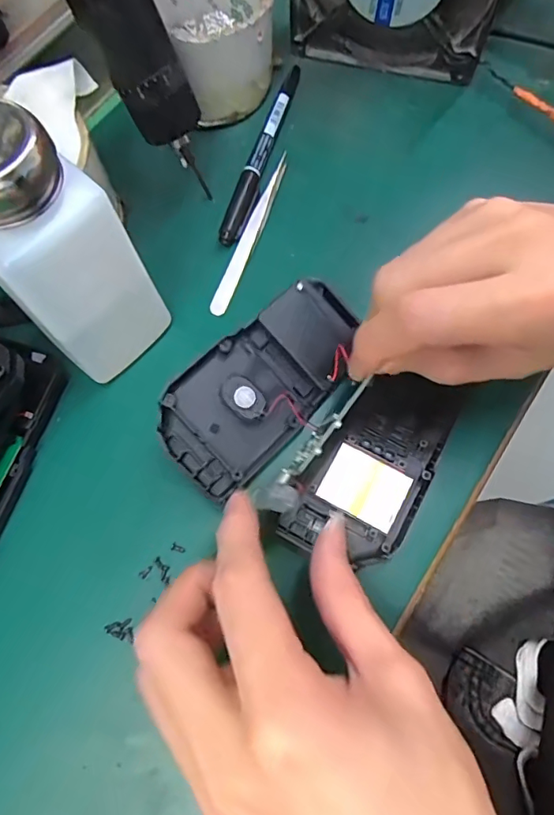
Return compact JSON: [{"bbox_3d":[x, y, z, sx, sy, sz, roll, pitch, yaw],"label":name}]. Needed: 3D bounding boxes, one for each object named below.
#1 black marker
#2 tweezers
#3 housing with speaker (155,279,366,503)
[{"bbox_3d":[-0.008,-0.157,0.310,0.011,0.009,0.138,17,73,7],"label":"black marker"},{"bbox_3d":[-0.014,-0.101,0.292,0.011,0.007,0.106,21,73,8],"label":"tweezers"},{"bbox_3d":[-0.008,-0.014,0.256,0.056,0.026,0.113,41,77,13],"label":"housing with speaker"}]

